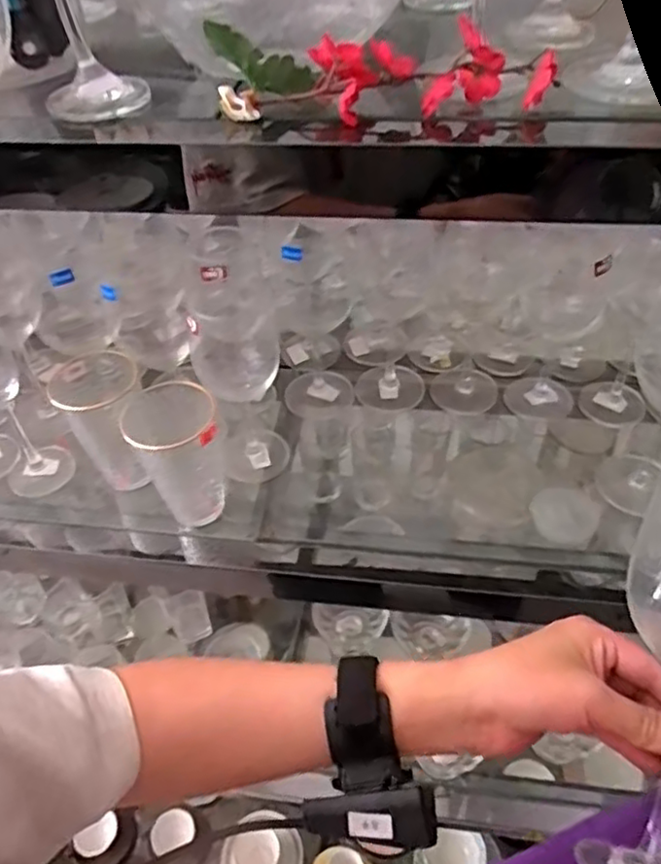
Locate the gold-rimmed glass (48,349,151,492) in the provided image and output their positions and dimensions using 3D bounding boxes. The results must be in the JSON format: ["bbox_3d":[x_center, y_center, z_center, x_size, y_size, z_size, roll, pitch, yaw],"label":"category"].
[{"bbox_3d":[-0.223,-0.015,0.646,0.074,0.124,0.088,-24,50,-18],"label":"gold-rimmed glass"}]

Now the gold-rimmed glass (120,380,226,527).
[{"bbox_3d":[-0.140,0.020,0.608,0.078,0.132,0.090,-18,48,-13],"label":"gold-rimmed glass"}]

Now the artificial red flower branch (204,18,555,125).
[{"bbox_3d":[0.035,-0.236,0.419,0.214,0.048,0.066,3,47,6],"label":"artificial red flower branch"}]

